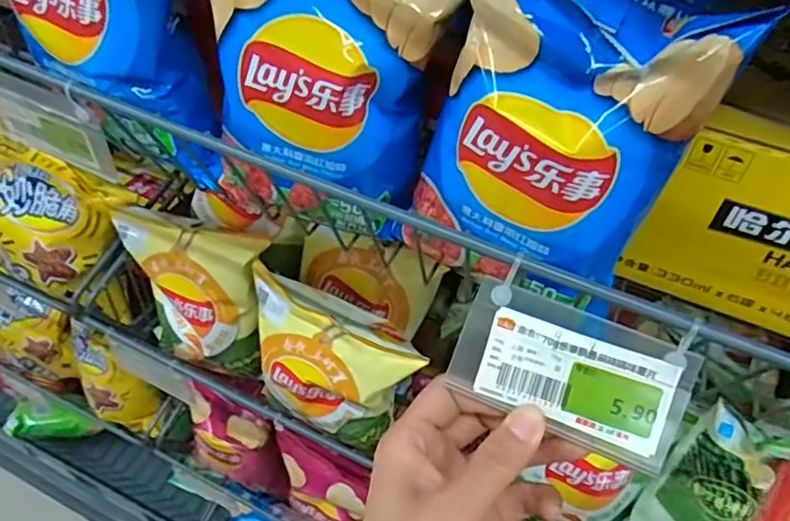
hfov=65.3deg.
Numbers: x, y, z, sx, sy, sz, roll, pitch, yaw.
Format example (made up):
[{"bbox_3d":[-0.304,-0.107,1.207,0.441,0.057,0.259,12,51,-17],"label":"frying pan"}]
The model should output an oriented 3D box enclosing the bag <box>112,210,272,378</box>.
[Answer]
[{"bbox_3d":[-0.198,0.035,0.603,0.146,0.137,0.064,15,50,9],"label":"bag"}]

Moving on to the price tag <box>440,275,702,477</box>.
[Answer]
[{"bbox_3d":[0.078,0.050,0.279,0.100,0.005,0.055,22,96,15],"label":"price tag"}]

